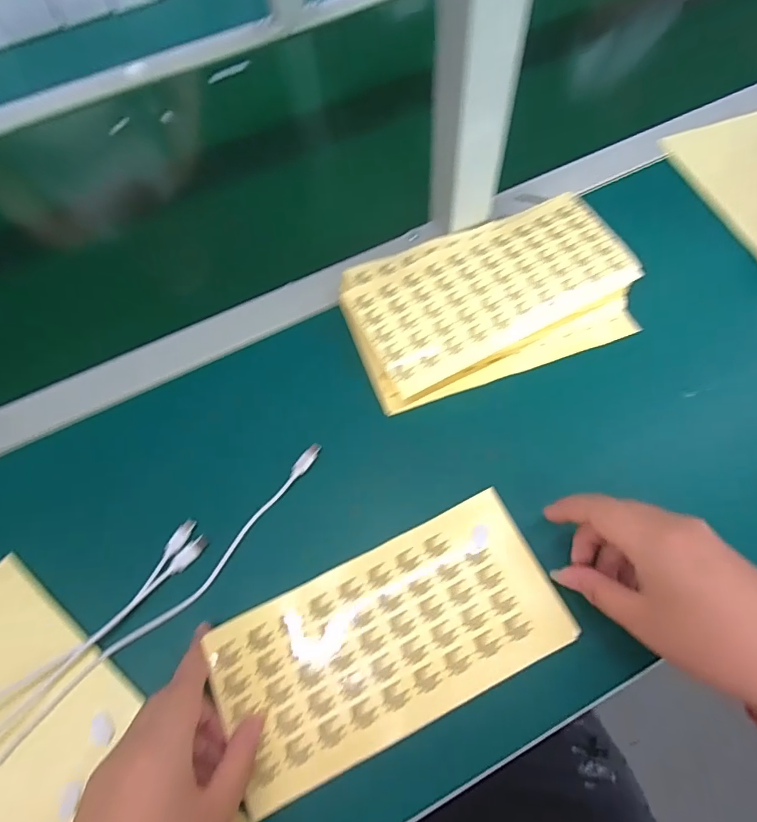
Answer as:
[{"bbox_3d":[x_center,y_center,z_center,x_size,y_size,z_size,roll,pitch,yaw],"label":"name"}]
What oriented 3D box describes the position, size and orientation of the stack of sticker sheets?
[{"bbox_3d":[0.091,-0.095,0.401,0.227,0.033,0.132,-19,64,-6],"label":"stack of sticker sheets"}]

